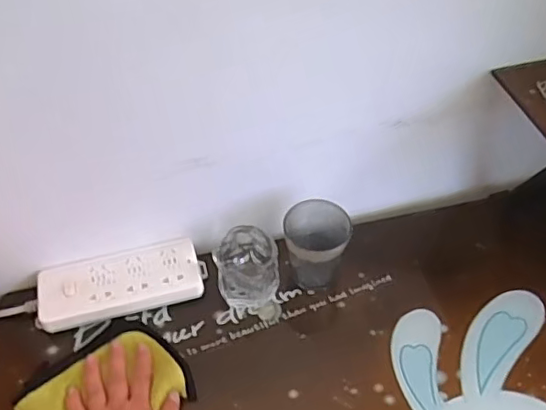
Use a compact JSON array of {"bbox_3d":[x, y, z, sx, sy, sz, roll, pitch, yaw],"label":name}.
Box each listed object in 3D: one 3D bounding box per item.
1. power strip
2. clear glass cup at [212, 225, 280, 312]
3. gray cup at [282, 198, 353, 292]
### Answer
[{"bbox_3d":[-0.183,0.095,0.694,0.196,0.033,0.083,-12,51,-12],"label":"power strip"},{"bbox_3d":[-0.030,0.075,0.688,0.064,0.078,0.078,-13,51,-12],"label":"clear glass cup"},{"bbox_3d":[0.052,0.052,0.695,0.069,0.098,0.075,1,49,-1],"label":"gray cup"}]

